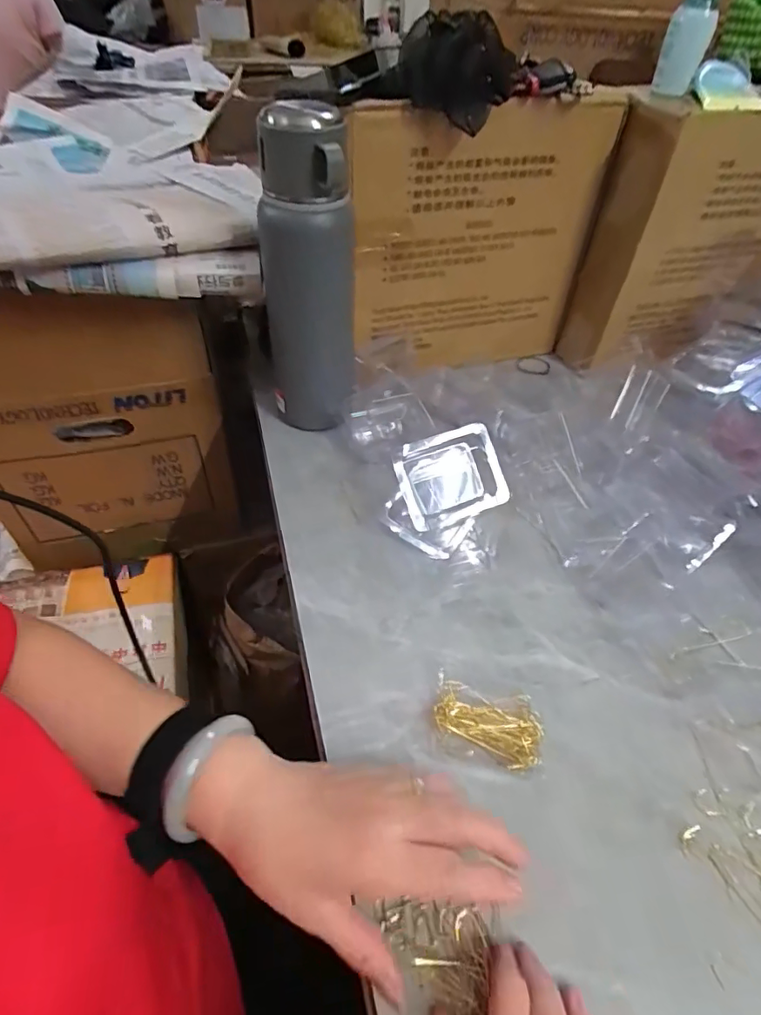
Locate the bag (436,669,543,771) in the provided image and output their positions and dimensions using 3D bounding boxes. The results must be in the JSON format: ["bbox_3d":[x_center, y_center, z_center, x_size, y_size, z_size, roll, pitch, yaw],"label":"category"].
[{"bbox_3d":[0.072,0.145,0.353,0.070,0.015,0.049,13,48,7],"label":"bag"}]

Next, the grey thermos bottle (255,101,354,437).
[{"bbox_3d":[-0.066,-0.192,0.475,0.082,0.266,0.070,-3,48,-7],"label":"grey thermos bottle"}]

